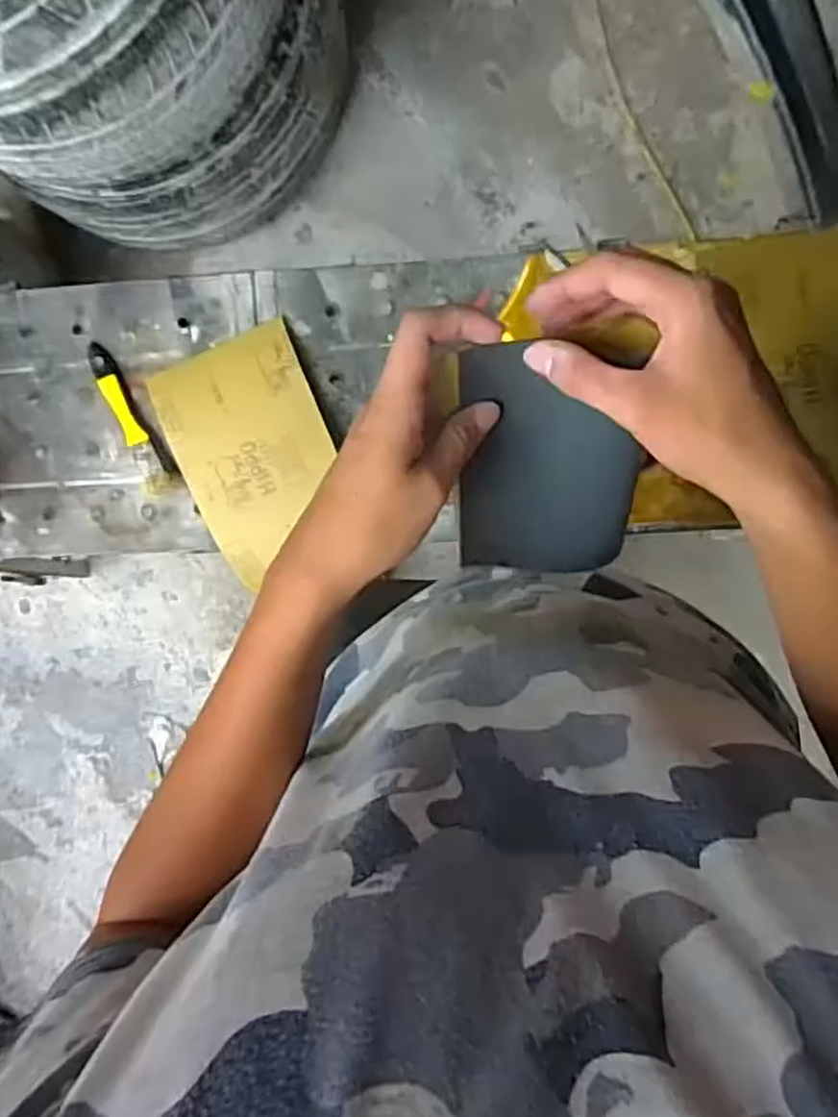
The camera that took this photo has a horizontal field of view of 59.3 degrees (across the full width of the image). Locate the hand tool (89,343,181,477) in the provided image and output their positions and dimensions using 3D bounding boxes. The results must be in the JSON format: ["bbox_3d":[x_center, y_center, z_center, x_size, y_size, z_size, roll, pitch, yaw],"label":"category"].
[{"bbox_3d":[-0.268,-0.134,0.680,0.027,0.015,0.139,-30,92,8],"label":"hand tool"}]

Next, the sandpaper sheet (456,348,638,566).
[{"bbox_3d":[0.072,-0.044,0.399,0.097,0.016,0.112,7,118,1],"label":"sandpaper sheet"}]

